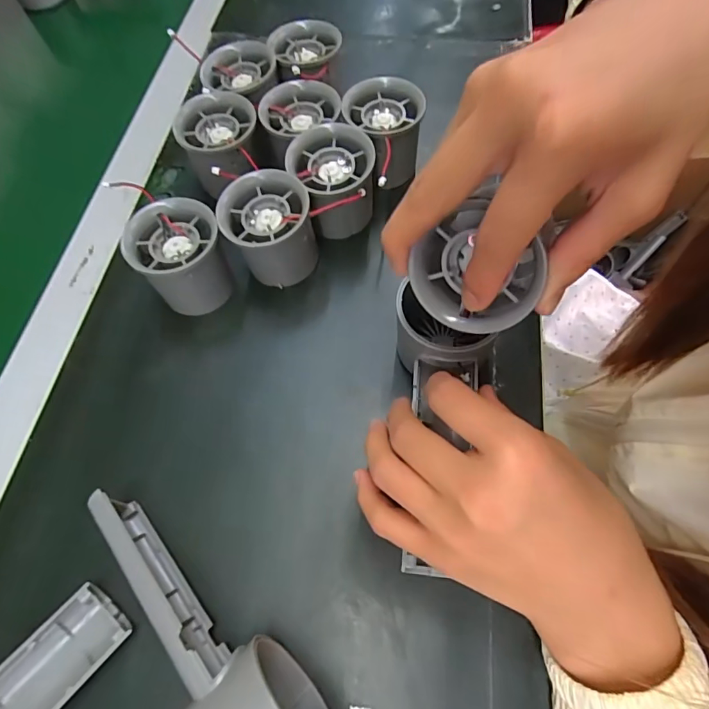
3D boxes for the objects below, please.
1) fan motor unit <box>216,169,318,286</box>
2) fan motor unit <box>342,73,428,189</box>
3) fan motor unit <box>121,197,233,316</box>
[{"bbox_3d":[-0.053,-0.079,0.294,0.056,0.053,0.055,-2,64,2],"label":"fan motor unit"},{"bbox_3d":[0.021,-0.156,0.329,0.053,0.060,0.059,-6,64,0],"label":"fan motor unit"},{"bbox_3d":[-0.108,-0.060,0.288,0.054,0.059,0.056,-24,65,-9],"label":"fan motor unit"}]

